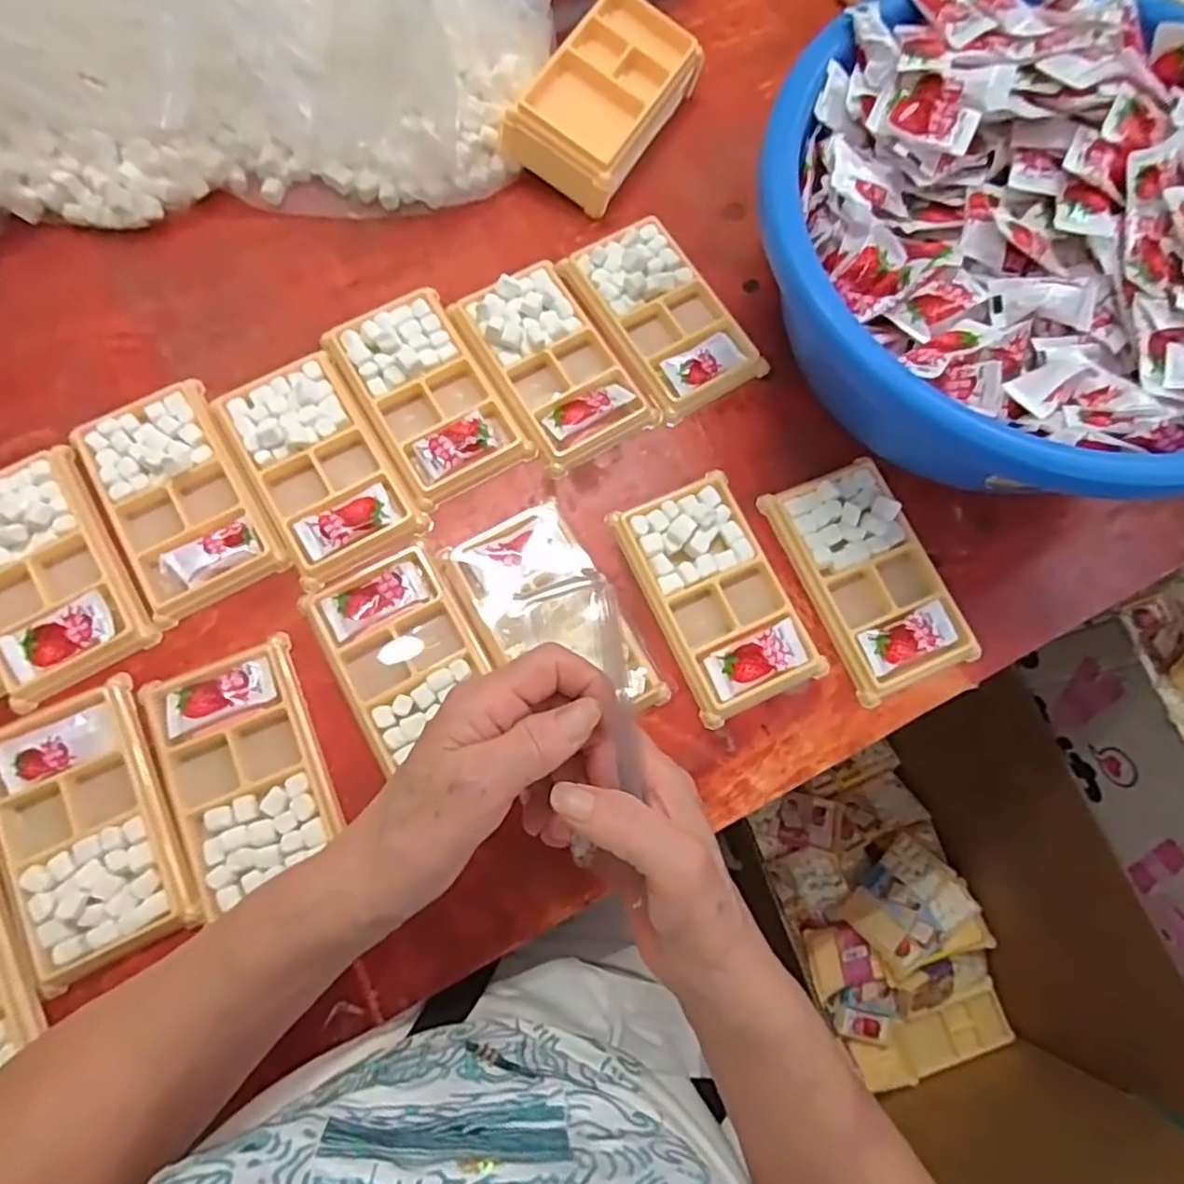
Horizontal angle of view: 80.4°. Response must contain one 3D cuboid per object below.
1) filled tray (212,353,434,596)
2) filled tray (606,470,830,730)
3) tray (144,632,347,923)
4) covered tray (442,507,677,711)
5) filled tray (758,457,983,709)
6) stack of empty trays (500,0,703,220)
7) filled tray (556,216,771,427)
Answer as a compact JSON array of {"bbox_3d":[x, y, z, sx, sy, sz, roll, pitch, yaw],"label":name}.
[{"bbox_3d":[-0.162,-0.078,0.420,0.082,0.014,0.139,-29,76,-10],"label":"filled tray"},{"bbox_3d":[0.075,0.000,0.414,0.082,0.012,0.134,-23,75,-9],"label":"filled tray"},{"bbox_3d":[-0.184,0.093,0.377,0.075,0.014,0.120,-23,75,-9],"label":"tray"},{"bbox_3d":[-0.022,0.016,0.402,0.074,0.010,0.136,-29,76,-10],"label":"covered tray"},{"bbox_3d":[0.166,-0.009,0.422,0.074,0.015,0.135,-23,75,-9],"label":"filled tray"},{"bbox_3d":[0.009,-0.339,0.484,0.082,0.049,0.138,31,75,7],"label":"stack of empty trays"},{"bbox_3d":[0.046,-0.184,0.460,0.077,0.014,0.133,-31,77,-11],"label":"filled tray"}]

